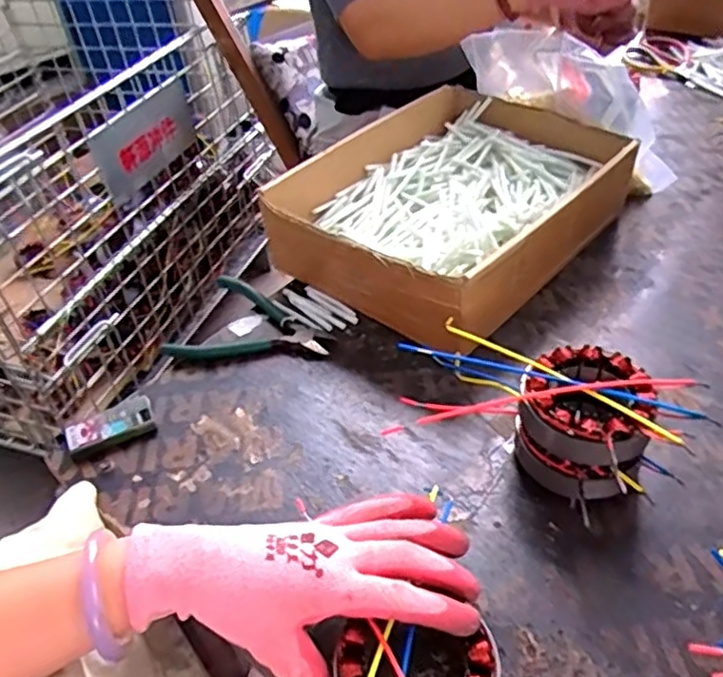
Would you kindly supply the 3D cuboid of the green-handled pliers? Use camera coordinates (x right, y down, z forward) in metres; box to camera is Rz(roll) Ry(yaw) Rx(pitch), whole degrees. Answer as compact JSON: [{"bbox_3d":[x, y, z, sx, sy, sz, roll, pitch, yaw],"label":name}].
[{"bbox_3d":[-0.102,-0.022,0.607,0.140,0.025,0.092,-1,43,5],"label":"green-handled pliers"}]

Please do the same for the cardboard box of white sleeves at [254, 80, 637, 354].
[{"bbox_3d":[0.100,-0.142,0.675,0.247,0.084,0.334,27,52,30],"label":"cardboard box of white sleeves"}]

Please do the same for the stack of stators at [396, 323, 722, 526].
[{"bbox_3d":[0.120,0.046,0.477,0.209,0.081,0.094,17,48,23],"label":"stack of stators"}]

